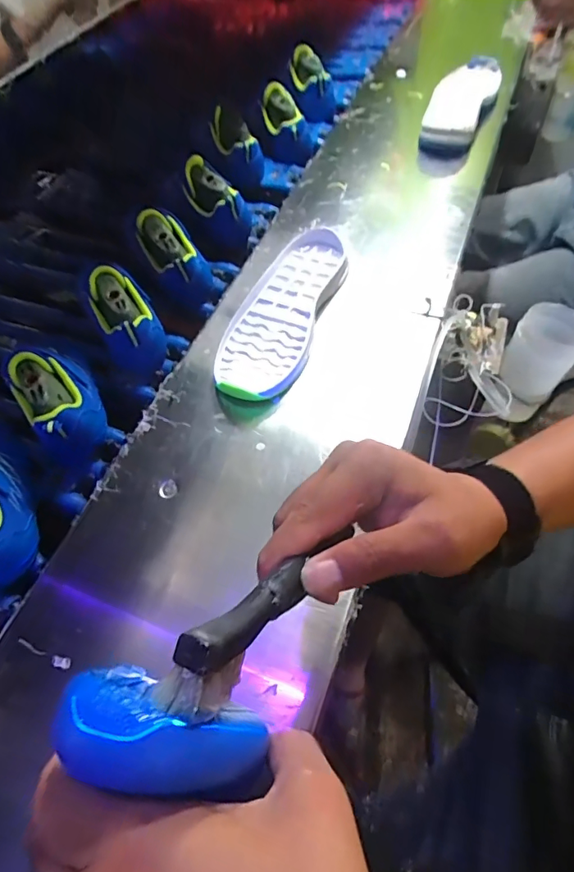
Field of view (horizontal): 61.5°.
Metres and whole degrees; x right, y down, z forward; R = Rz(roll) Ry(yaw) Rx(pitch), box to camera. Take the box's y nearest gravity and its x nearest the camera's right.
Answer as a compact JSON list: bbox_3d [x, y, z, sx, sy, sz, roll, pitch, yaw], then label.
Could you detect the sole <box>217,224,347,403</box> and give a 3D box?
[{"bbox_3d":[-0.003,-0.132,0.513,0.088,0.027,0.242,17,61,12],"label":"sole"}]

